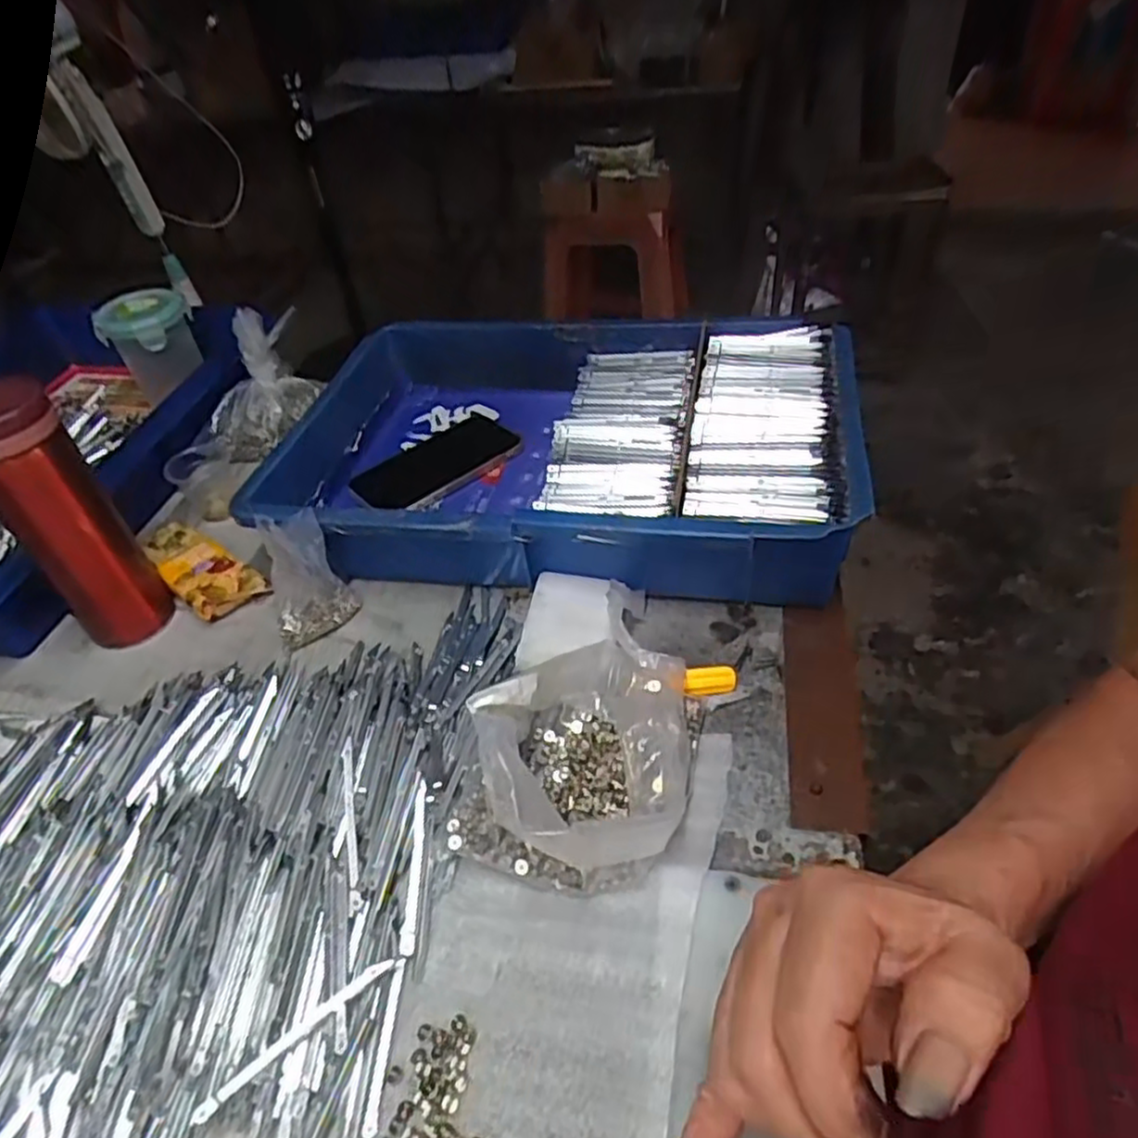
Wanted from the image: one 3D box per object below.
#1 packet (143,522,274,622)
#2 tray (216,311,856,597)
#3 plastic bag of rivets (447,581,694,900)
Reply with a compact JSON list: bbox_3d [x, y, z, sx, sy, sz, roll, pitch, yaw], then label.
[{"bbox_3d":[-0.285,0.001,0.570,0.108,0.038,0.053,31,54,34],"label":"packet"},{"bbox_3d":[-0.005,-0.093,0.594,0.441,0.091,0.288,5,44,11],"label":"tray"},{"bbox_3d":[0.005,0.093,0.386,0.116,0.068,0.125,9,44,17],"label":"plastic bag of rivets"}]

